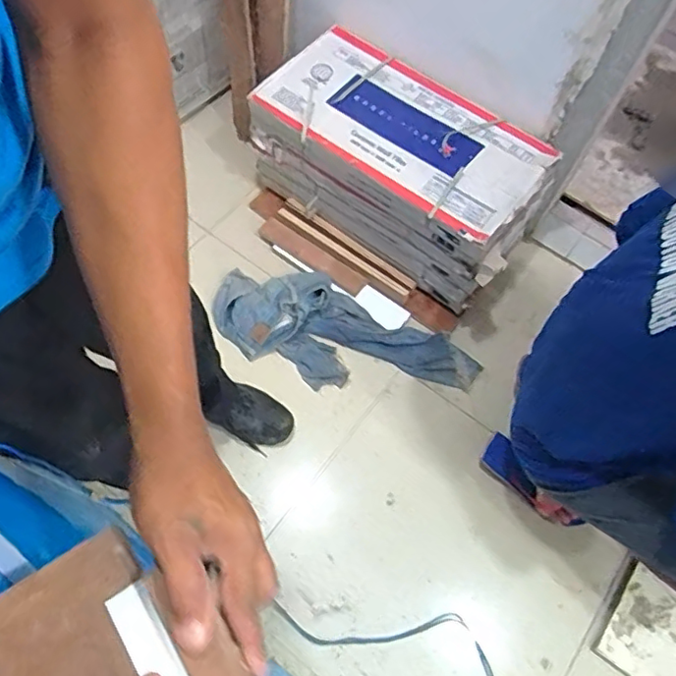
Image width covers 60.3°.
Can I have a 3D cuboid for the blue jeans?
[{"bbox_3d":[0.006,0.000,1.351,0.628,0.070,0.240,23,66,8],"label":"blue jeans"}]

